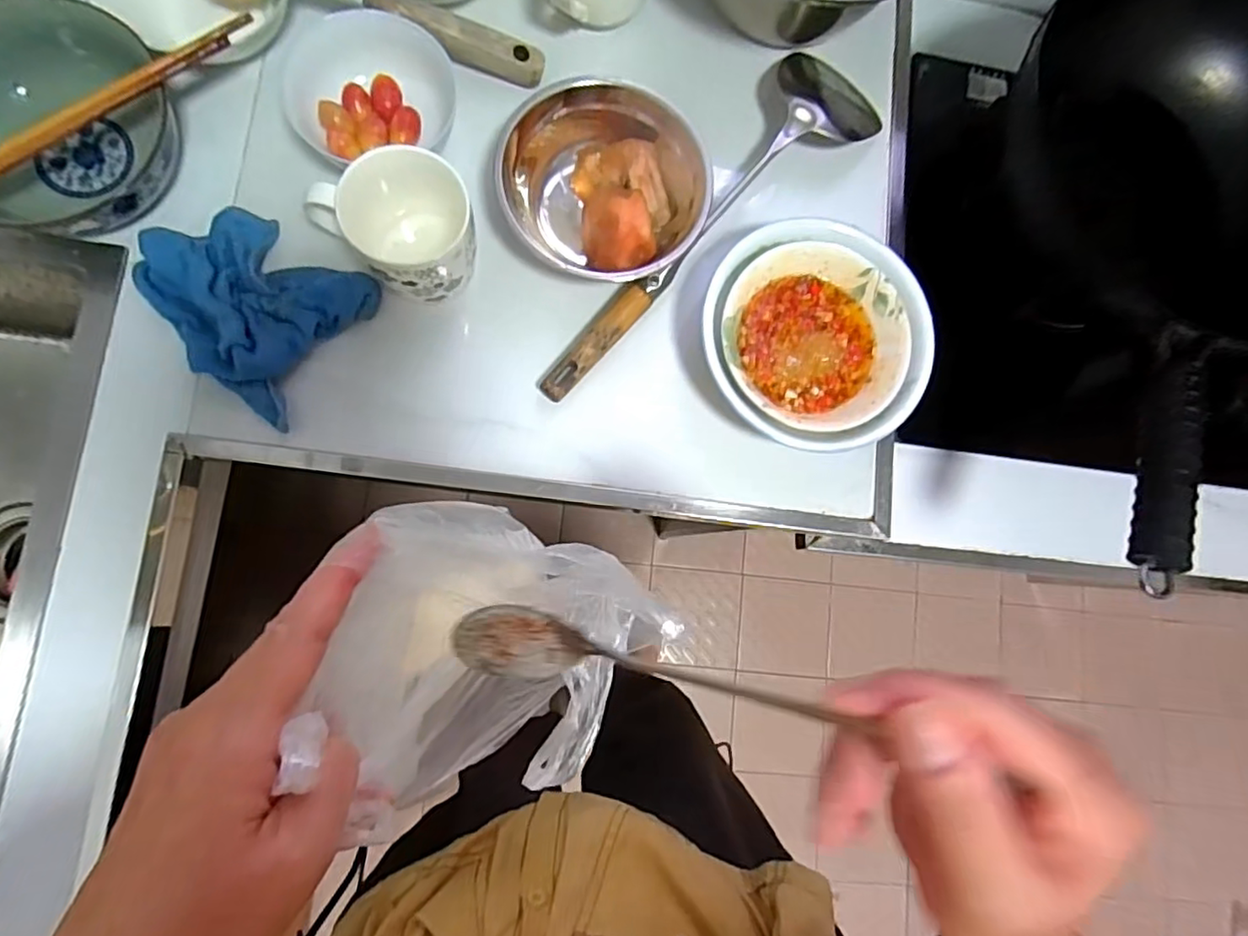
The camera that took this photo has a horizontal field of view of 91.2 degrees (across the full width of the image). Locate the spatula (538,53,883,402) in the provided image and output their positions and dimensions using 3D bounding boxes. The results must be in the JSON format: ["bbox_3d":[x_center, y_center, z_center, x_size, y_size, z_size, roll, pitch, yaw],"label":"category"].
[{"bbox_3d":[0.073,-0.194,0.483,0.096,0.040,0.387,40,80,-1],"label":"spatula"}]

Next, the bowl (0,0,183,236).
[{"bbox_3d":[-0.387,-0.226,0.406,0.133,0.059,0.142,1,83,-7],"label":"bowl"}]

